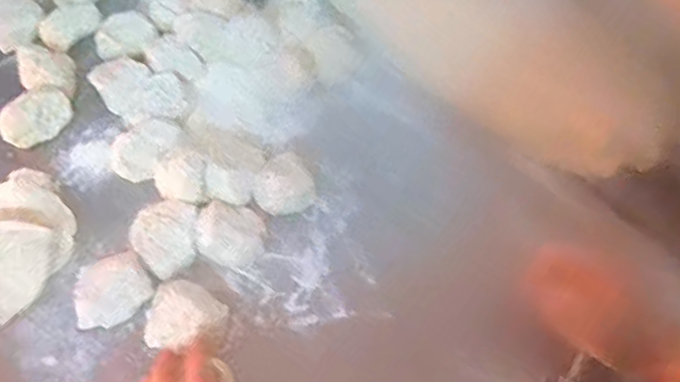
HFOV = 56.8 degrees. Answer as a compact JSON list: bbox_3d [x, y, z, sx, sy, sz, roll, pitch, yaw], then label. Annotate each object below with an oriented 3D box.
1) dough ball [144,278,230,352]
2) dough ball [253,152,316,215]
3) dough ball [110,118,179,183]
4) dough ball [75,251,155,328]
[{"bbox_3d":[-0.126,0.100,0.498,0.058,0.025,0.056,-1,69,1],"label":"dough ball"},{"bbox_3d":[-0.050,-0.008,0.549,0.051,0.023,0.056,1,64,-1],"label":"dough ball"},{"bbox_3d":[-0.173,-0.039,0.564,0.044,0.026,0.063,34,68,14],"label":"dough ball"},{"bbox_3d":[-0.184,0.081,0.506,0.062,0.021,0.048,-29,68,-15],"label":"dough ball"}]

